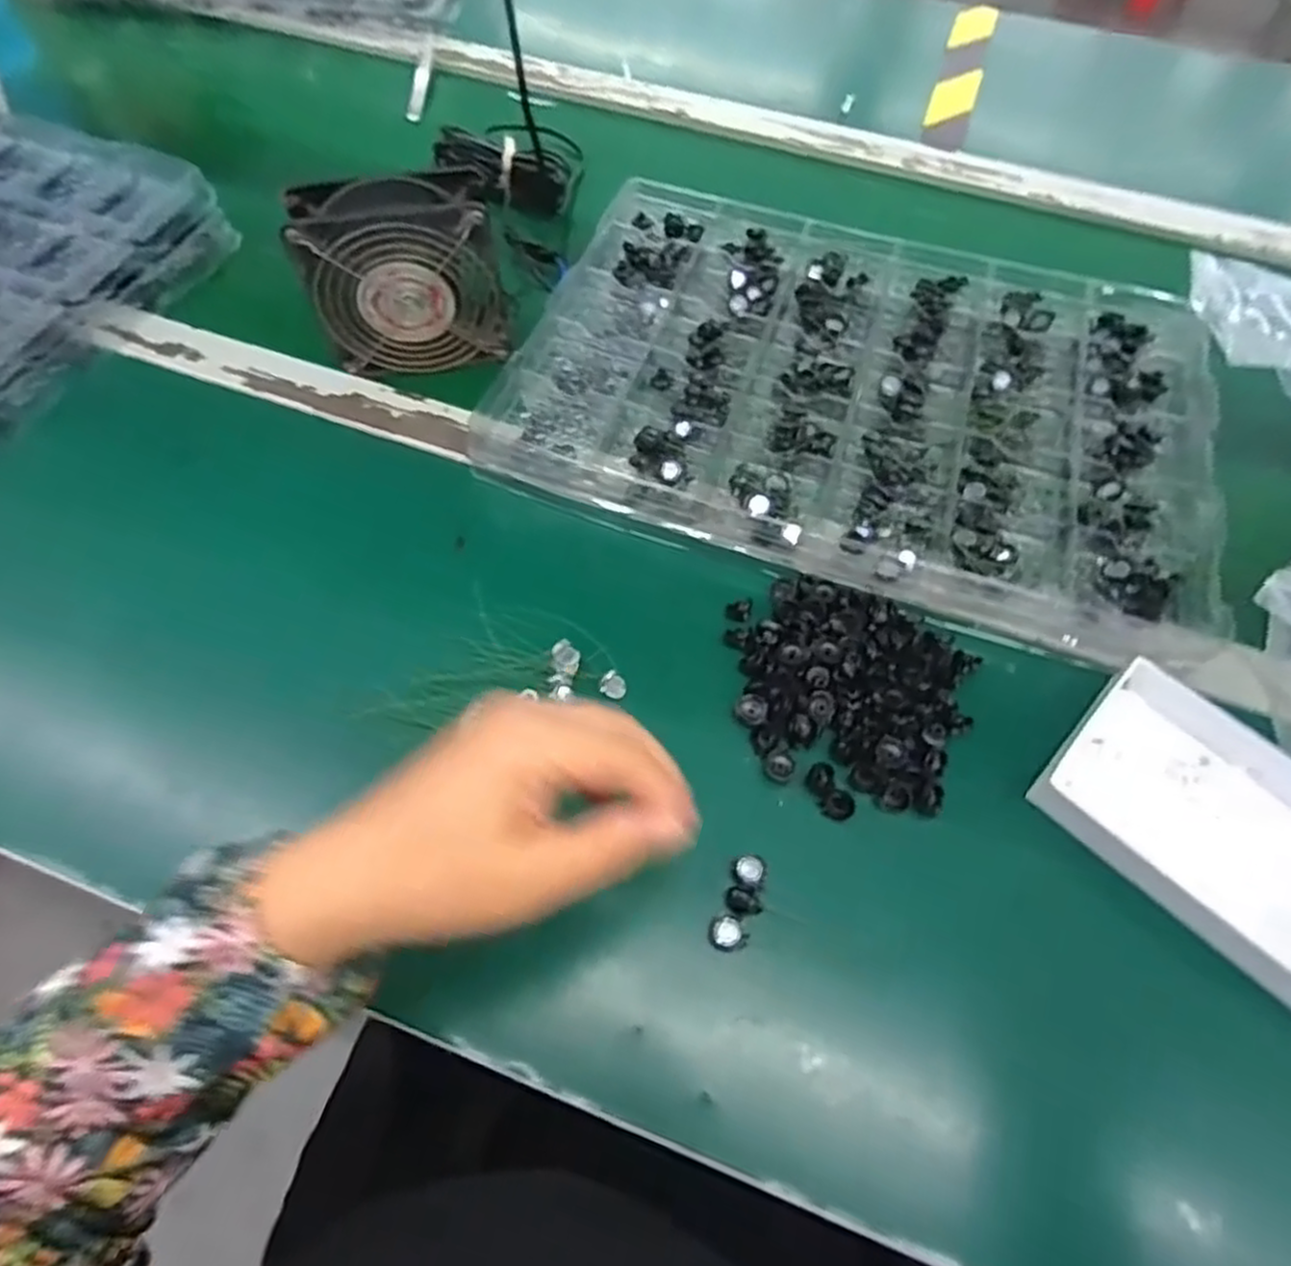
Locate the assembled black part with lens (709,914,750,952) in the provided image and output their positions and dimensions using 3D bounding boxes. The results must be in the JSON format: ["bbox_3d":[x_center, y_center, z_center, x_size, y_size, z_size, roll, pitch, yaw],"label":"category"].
[{"bbox_3d":[0.038,0.139,0.349,0.016,0.004,0.016,-17,63,-11],"label":"assembled black part with lens"}]

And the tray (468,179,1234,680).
[{"bbox_3d":[0.145,-0.166,0.508,0.445,0.028,0.311,17,62,8],"label":"tray"}]

